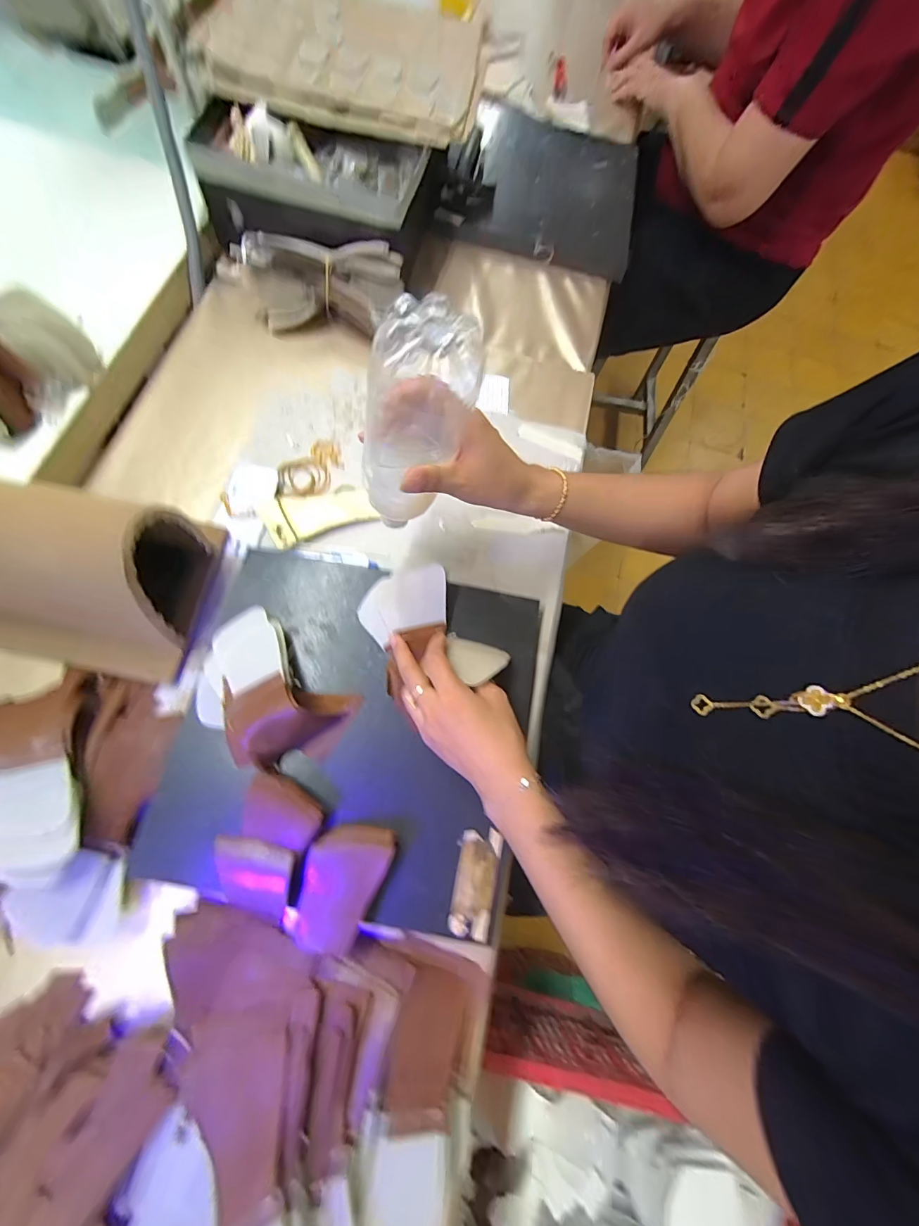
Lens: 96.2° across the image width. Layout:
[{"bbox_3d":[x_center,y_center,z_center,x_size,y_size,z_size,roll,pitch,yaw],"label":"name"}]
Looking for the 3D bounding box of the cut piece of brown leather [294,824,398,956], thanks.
[{"bbox_3d":[-0.096,0.214,0.329,0.062,0.031,0.091,23,72,3],"label":"cut piece of brown leather"}]

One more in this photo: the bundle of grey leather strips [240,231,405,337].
[{"bbox_3d":[-0.166,-0.400,0.508,0.192,0.077,0.074,9,72,-2],"label":"bundle of grey leather strips"}]

